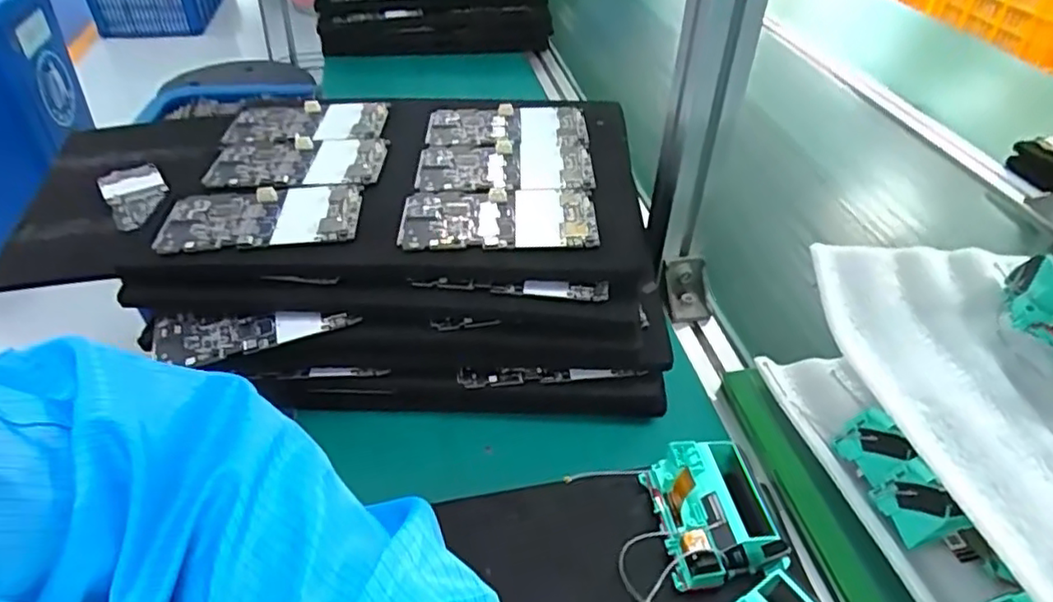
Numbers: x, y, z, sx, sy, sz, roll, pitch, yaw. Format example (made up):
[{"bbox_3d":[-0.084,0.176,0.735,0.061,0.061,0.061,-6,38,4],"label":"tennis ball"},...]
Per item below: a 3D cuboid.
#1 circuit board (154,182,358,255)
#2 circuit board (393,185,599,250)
[{"bbox_3d":[-0.181,-0.057,0.444,0.130,0.011,0.062,-3,43,-5],"label":"circuit board"},{"bbox_3d":[-0.018,-0.054,0.439,0.127,0.010,0.062,-1,43,-2],"label":"circuit board"}]

